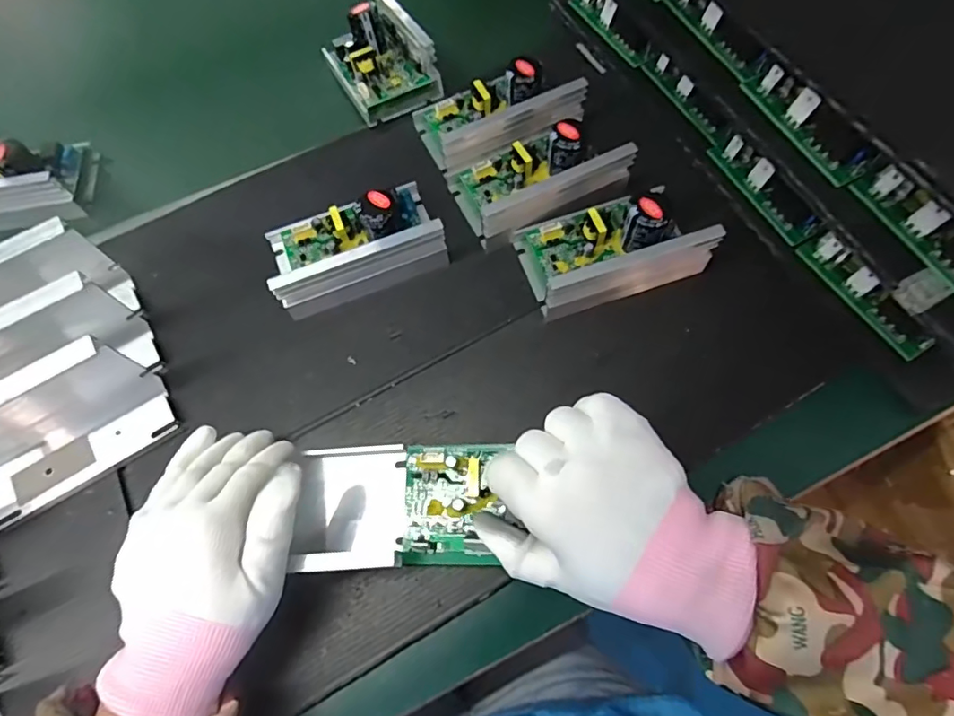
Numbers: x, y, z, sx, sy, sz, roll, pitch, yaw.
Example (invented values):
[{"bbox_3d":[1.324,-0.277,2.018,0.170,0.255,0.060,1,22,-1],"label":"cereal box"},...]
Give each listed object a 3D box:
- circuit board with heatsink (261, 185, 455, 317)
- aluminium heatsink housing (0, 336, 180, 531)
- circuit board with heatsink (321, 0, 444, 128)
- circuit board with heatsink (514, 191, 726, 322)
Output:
[{"bbox_3d":[-0.096,-0.093,0.403,0.129,0.056,0.081,-22,67,-6],"label":"circuit board with heatsink"},{"bbox_3d":[-0.284,0.047,0.343,0.132,0.078,0.056,-31,68,-10],"label":"aluminium heatsink housing"},{"bbox_3d":[-0.090,-0.281,0.489,0.086,0.044,0.109,-25,68,-8],"label":"circuit board with heatsink"},{"bbox_3d":[0.102,-0.089,0.394,0.129,0.057,0.078,-15,67,-3],"label":"circuit board with heatsink"}]

